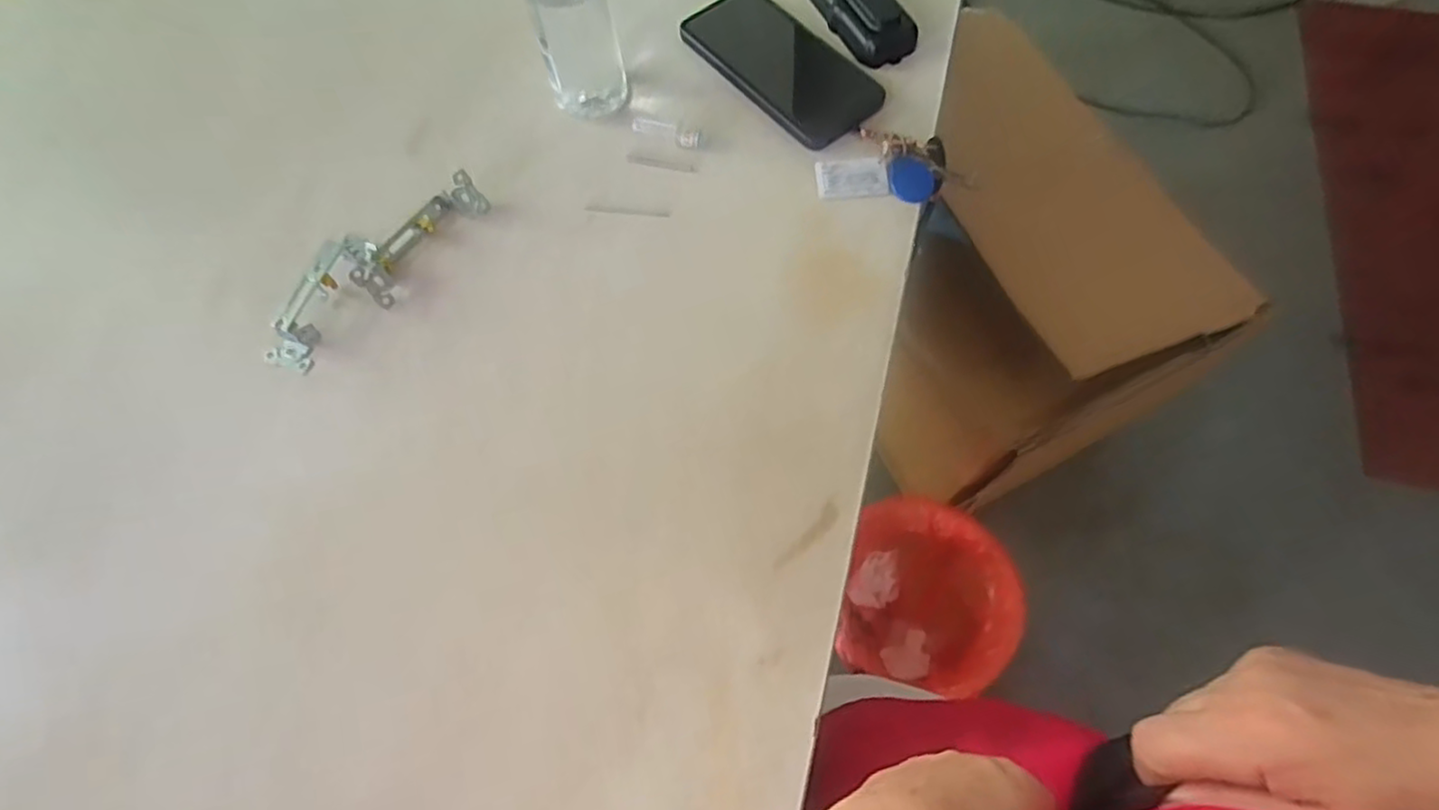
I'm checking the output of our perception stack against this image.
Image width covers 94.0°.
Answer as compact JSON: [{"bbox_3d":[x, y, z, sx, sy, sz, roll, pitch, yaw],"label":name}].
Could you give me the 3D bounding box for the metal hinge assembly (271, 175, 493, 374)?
[{"bbox_3d":[-0.238,-0.097,0.451,0.057,0.025,0.173,35,73,16],"label":"metal hinge assembly"}]

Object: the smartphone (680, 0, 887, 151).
[{"bbox_3d":[0.047,-0.263,0.511,0.080,0.013,0.162,-37,71,-12],"label":"smartphone"}]

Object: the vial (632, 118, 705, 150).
[{"bbox_3d":[-0.037,-0.200,0.492,0.053,0.009,0.016,20,70,11],"label":"vial"}]

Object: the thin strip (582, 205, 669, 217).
[{"bbox_3d":[-0.065,-0.137,0.474,0.060,0.004,0.005,6,68,5],"label":"thin strip"}]

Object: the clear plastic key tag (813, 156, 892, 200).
[{"bbox_3d":[0.092,-0.160,0.469,0.048,0.007,0.031,-6,67,0],"label":"clear plastic key tag"}]

